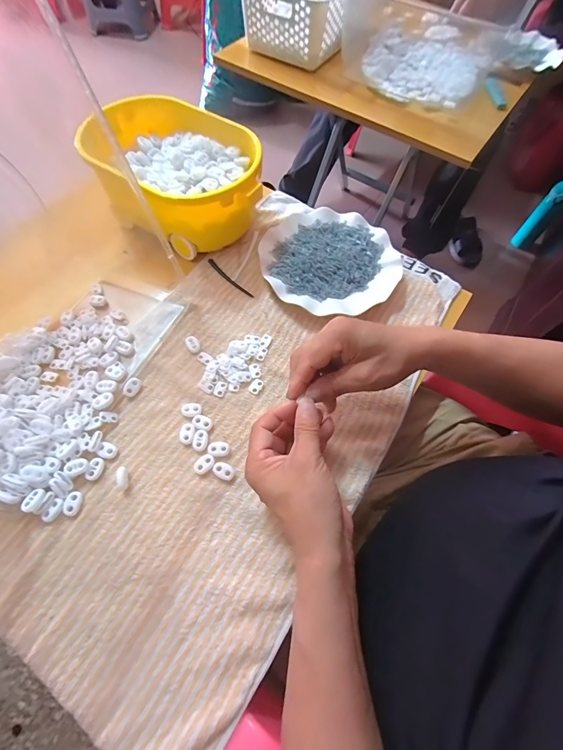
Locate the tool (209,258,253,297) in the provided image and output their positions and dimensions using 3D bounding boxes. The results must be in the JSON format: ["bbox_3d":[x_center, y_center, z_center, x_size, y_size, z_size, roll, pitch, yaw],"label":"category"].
[{"bbox_3d":[-0.071,-0.131,0.468,0.009,0.004,0.087,-41,73,-19],"label":"tool"}]

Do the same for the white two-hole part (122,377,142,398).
[{"bbox_3d":[-0.168,0.014,0.389,0.016,0.006,0.022,40,67,-15],"label":"white two-hole part"}]

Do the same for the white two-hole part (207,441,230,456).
[{"bbox_3d":[-0.066,0.078,0.365,0.022,0.007,0.016,1,63,-2],"label":"white two-hole part"}]

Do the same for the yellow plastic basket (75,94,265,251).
[{"bbox_3d":[-0.139,-0.269,0.473,0.250,0.098,0.171,41,69,16],"label":"yellow plastic basket"}]

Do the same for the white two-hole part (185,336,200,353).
[{"bbox_3d":[-0.107,-0.037,0.418,0.014,0.005,0.023,-28,68,-15],"label":"white two-hole part"}]

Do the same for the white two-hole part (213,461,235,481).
[{"bbox_3d":[-0.059,0.099,0.355,0.022,0.006,0.015,32,66,13],"label":"white two-hole part"}]

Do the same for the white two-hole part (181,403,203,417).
[{"bbox_3d":[-0.099,0.039,0.382,0.022,0.005,0.016,-13,65,-9],"label":"white two-hole part"}]

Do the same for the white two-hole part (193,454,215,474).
[{"bbox_3d":[-0.079,0.092,0.357,0.022,0.006,0.016,-41,72,-20],"label":"white two-hole part"}]

